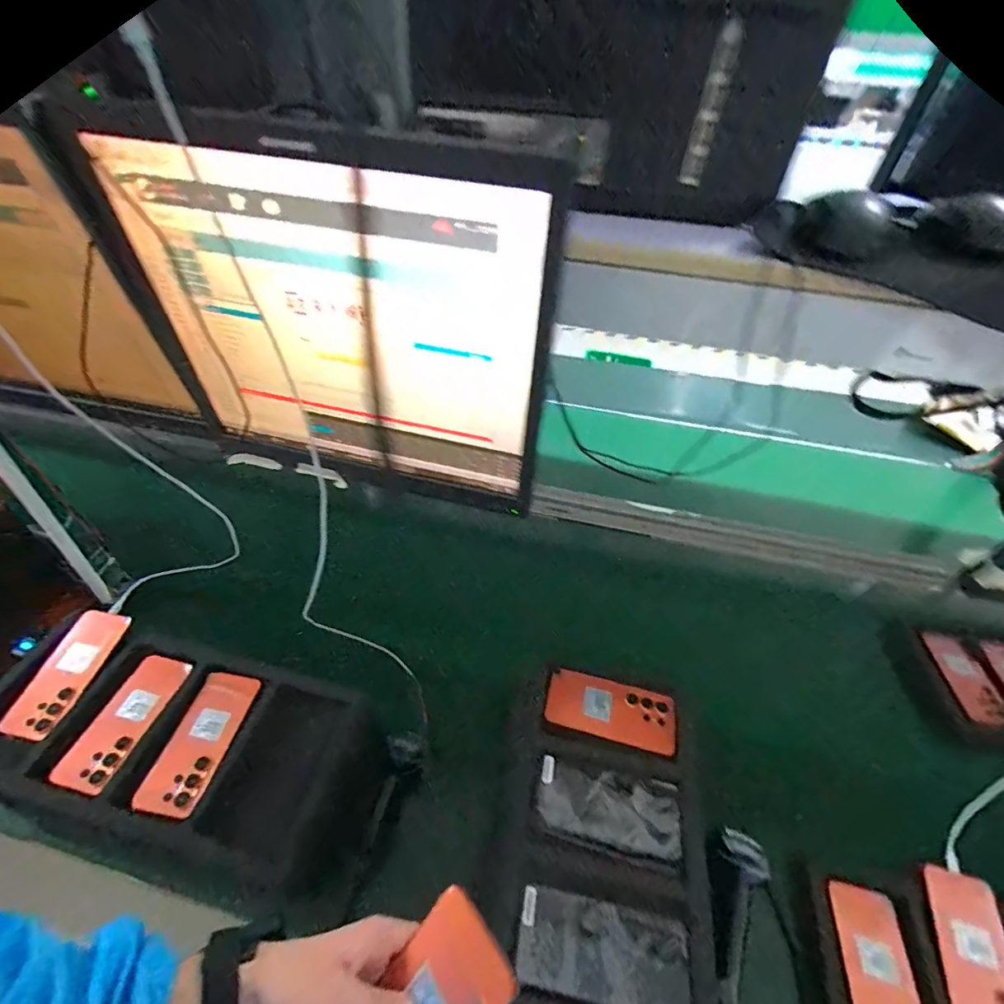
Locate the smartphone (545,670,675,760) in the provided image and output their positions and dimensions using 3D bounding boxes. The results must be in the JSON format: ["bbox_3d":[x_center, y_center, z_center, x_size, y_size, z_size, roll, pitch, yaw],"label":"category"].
[{"bbox_3d":[0.152,0.289,0.654,0.176,0.010,0.077,12,43,9],"label":"smartphone"}]

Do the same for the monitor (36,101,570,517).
[{"bbox_3d":[-0.172,-0.150,0.447,0.443,0.315,0.080,12,43,8],"label":"monitor"}]

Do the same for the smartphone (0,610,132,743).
[{"bbox_3d":[-0.616,0.240,0.665,0.065,0.013,0.175,19,52,-8],"label":"smartphone"}]

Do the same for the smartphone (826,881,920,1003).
[{"bbox_3d":[0.462,0.582,0.572,0.075,0.006,0.179,3,39,16],"label":"smartphone"}]

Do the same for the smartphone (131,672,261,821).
[{"bbox_3d":[-0.401,0.316,0.624,0.078,0.011,0.173,10,47,5],"label":"smartphone"}]

